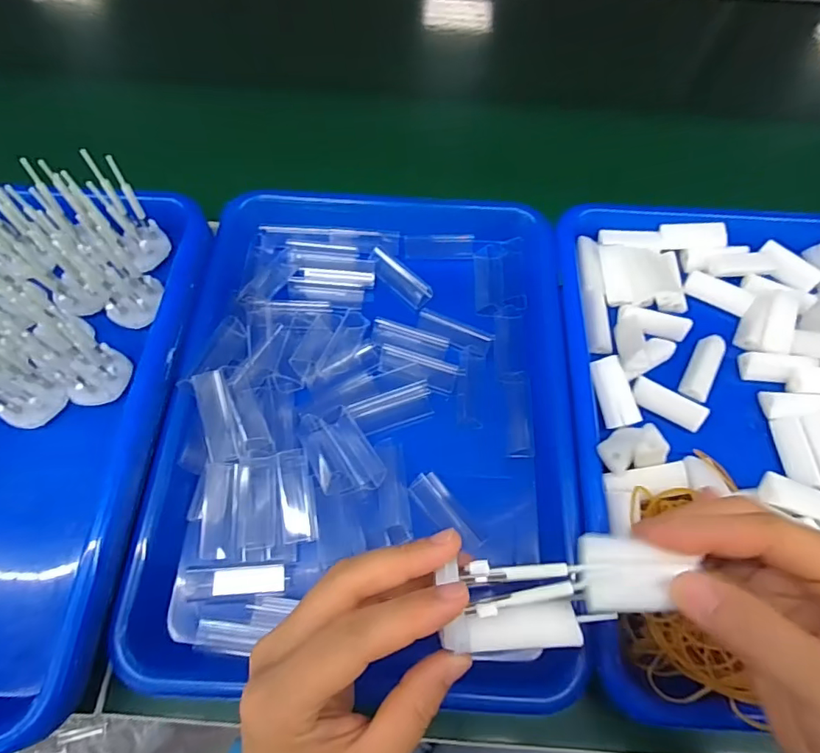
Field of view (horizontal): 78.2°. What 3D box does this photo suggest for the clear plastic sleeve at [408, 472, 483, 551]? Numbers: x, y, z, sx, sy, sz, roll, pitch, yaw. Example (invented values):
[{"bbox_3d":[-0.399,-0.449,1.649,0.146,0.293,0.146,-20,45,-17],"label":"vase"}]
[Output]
[{"bbox_3d":[0.023,0.083,0.308,0.019,0.006,0.053,-36,70,-17],"label":"clear plastic sleeve"}]

